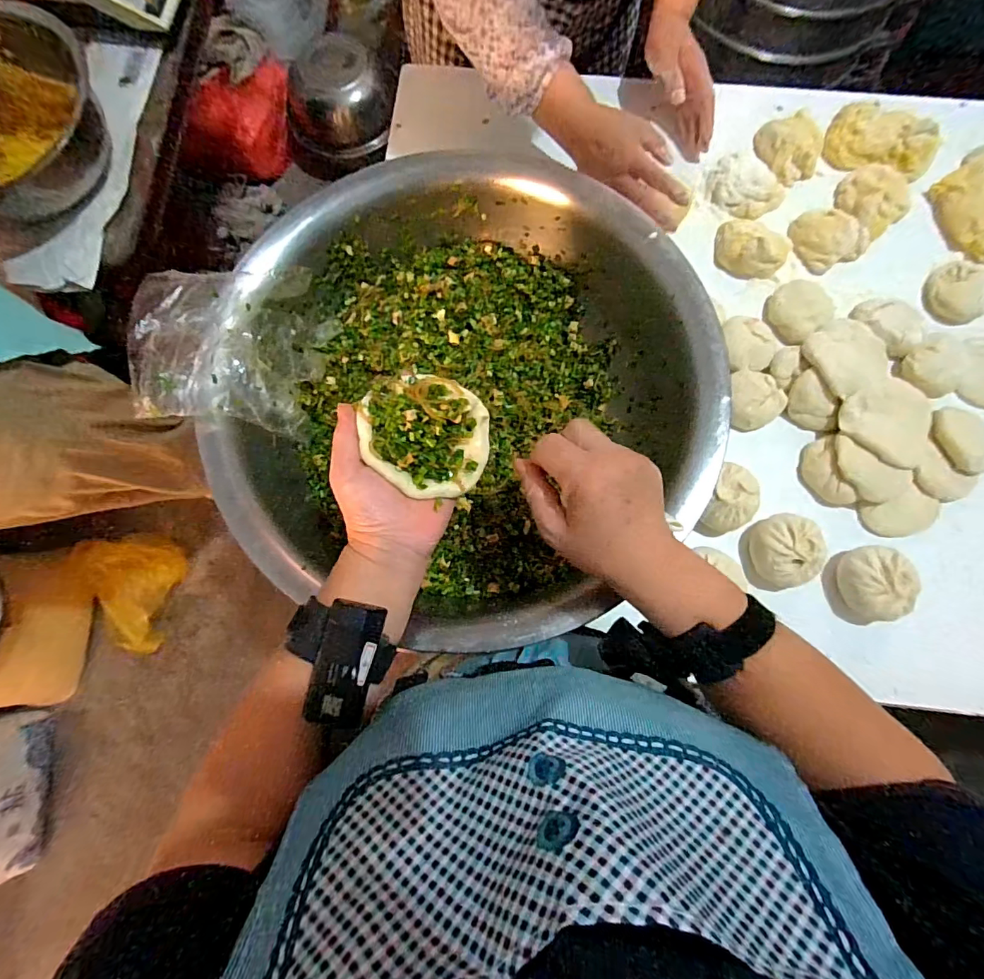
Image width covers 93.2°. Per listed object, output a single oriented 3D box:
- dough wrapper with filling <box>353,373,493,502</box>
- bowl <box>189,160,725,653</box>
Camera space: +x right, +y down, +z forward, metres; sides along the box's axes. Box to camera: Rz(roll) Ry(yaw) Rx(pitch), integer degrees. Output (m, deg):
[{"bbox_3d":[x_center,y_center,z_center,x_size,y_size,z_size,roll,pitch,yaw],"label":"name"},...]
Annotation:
[{"bbox_3d":[-0.050,-0.046,0.350,0.097,0.027,0.089,0,79,1],"label":"dough wrapper with filling"},{"bbox_3d":[-0.034,-0.099,0.468,0.405,0.141,0.441,0,79,1],"label":"bowl"}]

